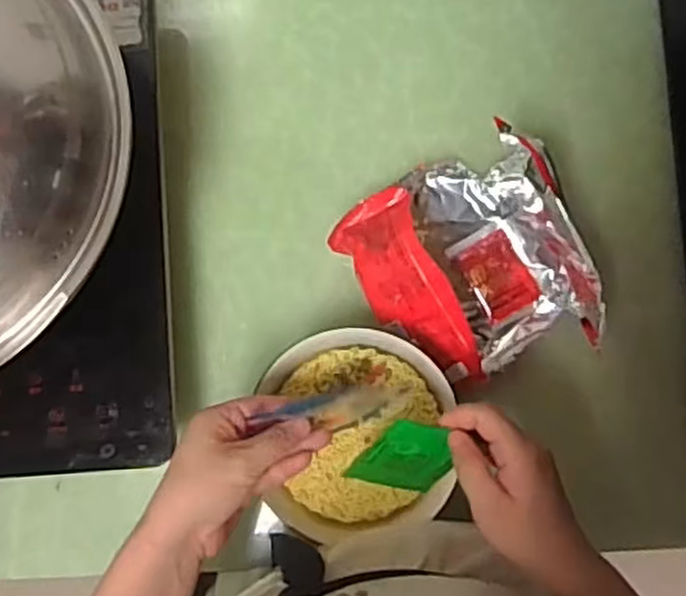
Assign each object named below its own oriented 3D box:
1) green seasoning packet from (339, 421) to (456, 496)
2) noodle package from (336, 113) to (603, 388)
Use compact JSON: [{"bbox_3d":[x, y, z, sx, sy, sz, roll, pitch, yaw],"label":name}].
[{"bbox_3d":[0.038,0.099,0.485,0.057,0.007,0.047,17,108,-8],"label":"green seasoning packet"},{"bbox_3d":[0.094,-0.026,0.578,0.156,0.093,0.165,-25,84,-1],"label":"noodle package"}]

